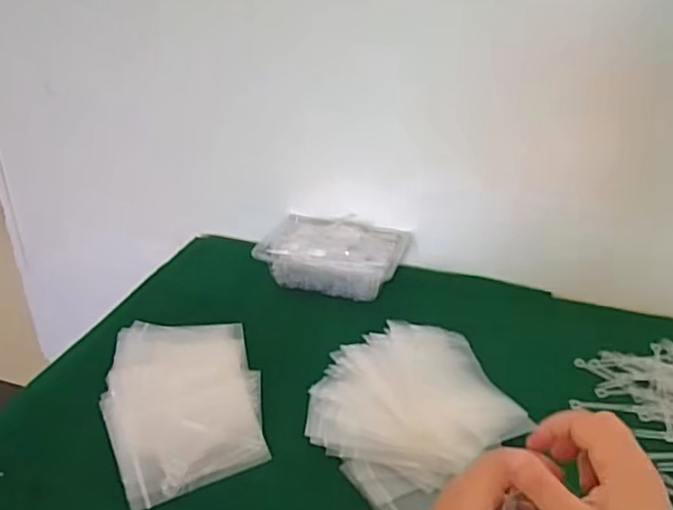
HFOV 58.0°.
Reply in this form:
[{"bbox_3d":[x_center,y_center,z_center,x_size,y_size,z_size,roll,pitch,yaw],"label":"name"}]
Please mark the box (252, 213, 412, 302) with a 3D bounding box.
[{"bbox_3d":[-0.002,0.000,0.784,0.175,0.052,0.112,9,30,13],"label":"box"}]

